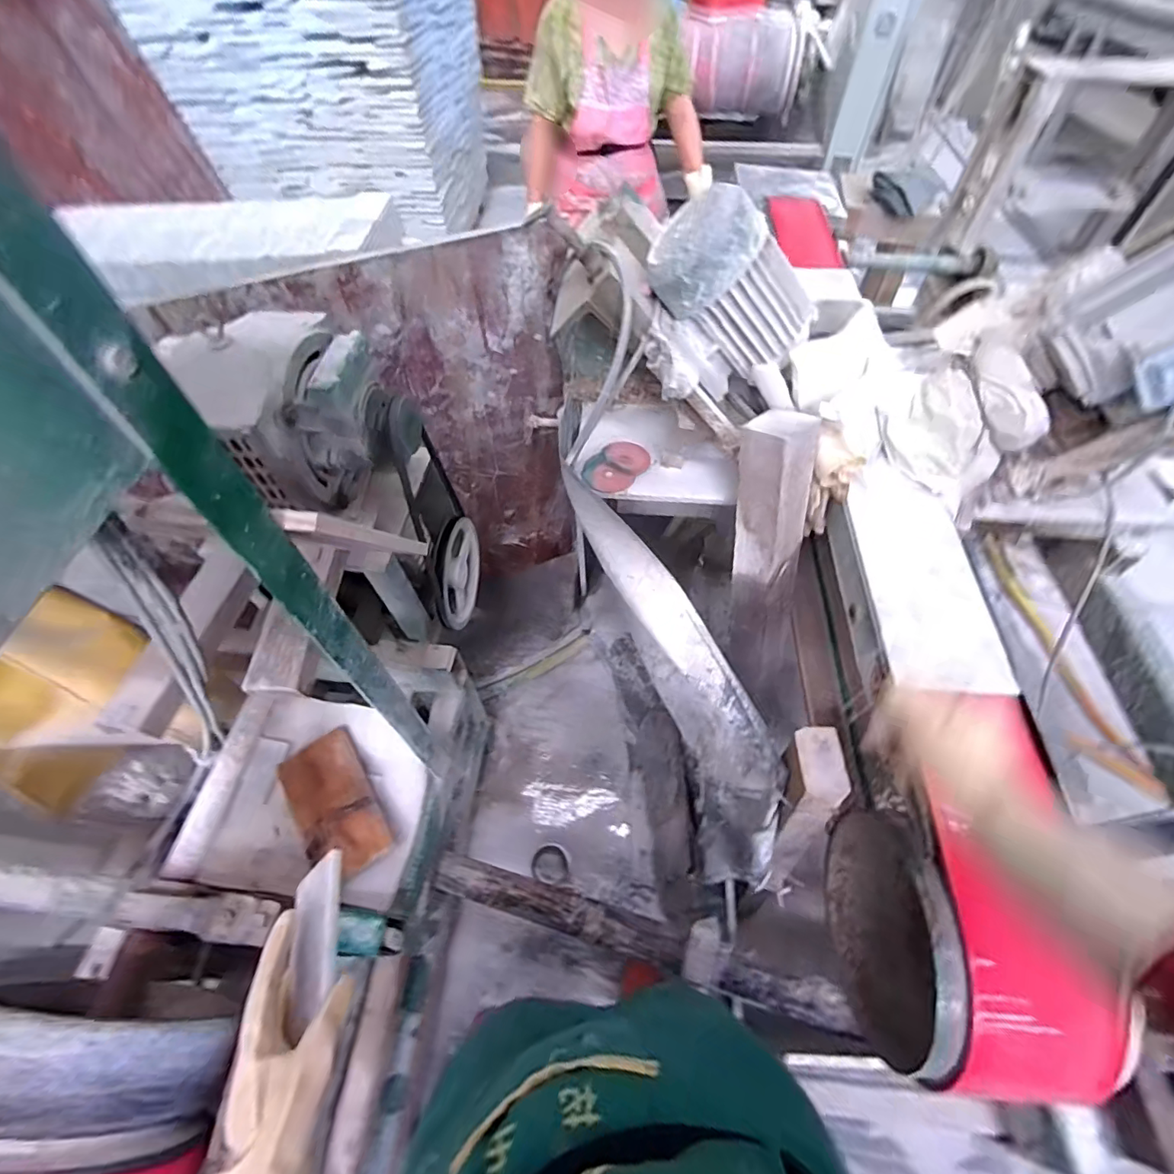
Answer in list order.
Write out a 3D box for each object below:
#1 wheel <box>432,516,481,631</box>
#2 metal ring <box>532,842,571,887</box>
[{"bbox_3d":[-0.249,-0.030,1.002,0.032,0.196,0.219,2,57,4],"label":"wheel"},{"bbox_3d":[-0.082,0.647,1.221,0.089,0.008,0.086,9,48,-10],"label":"metal ring"}]

